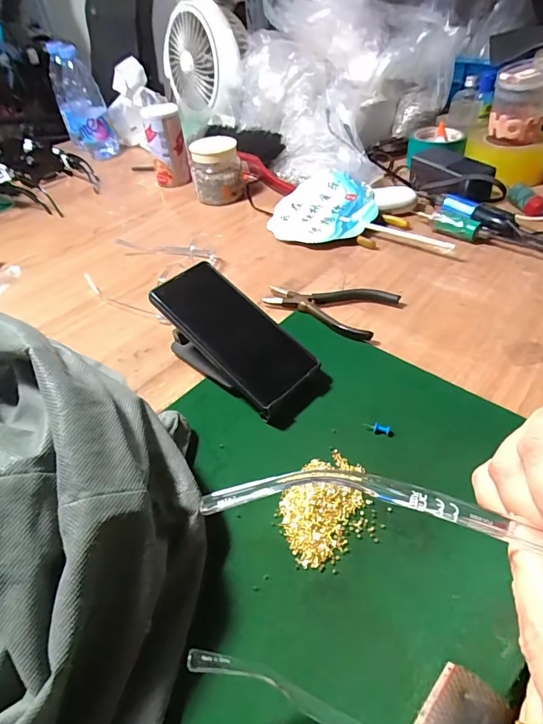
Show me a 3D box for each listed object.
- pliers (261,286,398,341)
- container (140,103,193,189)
[{"bbox_3d":[0.066,-0.070,0.491,0.136,0.014,0.081,22,51,27],"label":"pliers"},{"bbox_3d":[-0.187,-0.387,0.767,0.065,0.126,0.075,-11,44,-4],"label":"container"}]

